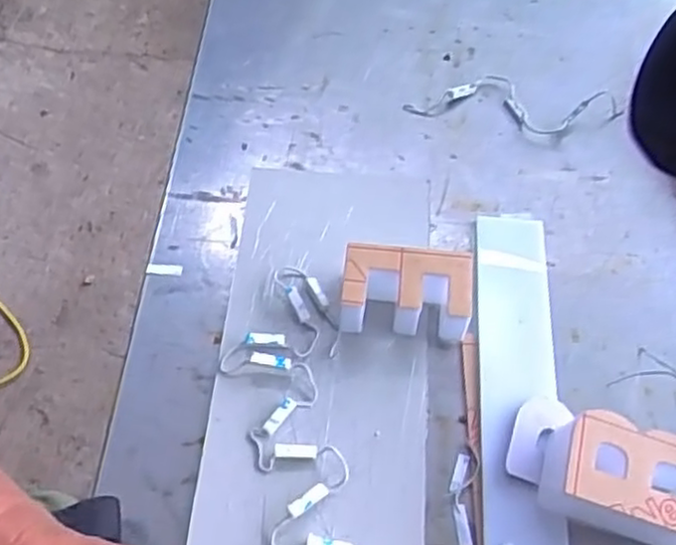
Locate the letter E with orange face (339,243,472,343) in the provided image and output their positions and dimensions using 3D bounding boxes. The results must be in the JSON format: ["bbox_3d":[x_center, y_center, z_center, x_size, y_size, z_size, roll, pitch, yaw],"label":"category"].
[{"bbox_3d":[0.045,0.013,0.484,0.082,0.046,0.043,4,59,3],"label":"letter E with orange face"}]

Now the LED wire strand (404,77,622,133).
[{"bbox_3d":[0.147,-0.144,0.607,0.172,0.017,0.052,9,60,6],"label":"LED wire strand"}]

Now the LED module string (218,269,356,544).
[{"bbox_3d":[-0.025,0.114,0.444,0.073,0.016,0.248,-7,59,-4],"label":"LED module string"}]

